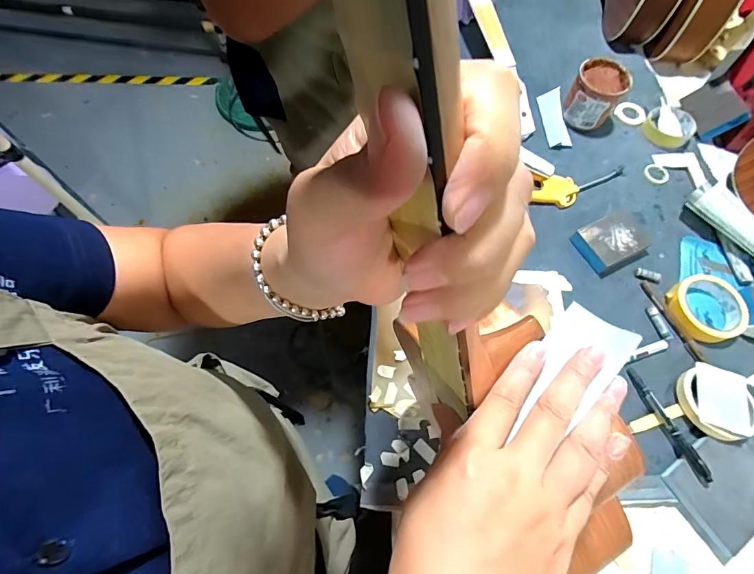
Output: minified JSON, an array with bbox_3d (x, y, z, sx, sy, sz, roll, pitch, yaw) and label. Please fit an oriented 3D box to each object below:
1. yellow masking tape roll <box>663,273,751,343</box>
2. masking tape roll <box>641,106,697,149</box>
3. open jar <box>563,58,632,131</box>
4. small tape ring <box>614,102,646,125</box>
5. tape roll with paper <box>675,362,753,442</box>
[{"bbox_3d":[0.472,0.029,0.554,0.094,0.024,0.093,-25,70,-13],"label":"yellow masking tape roll"},{"bbox_3d":[0.525,-0.284,0.694,0.083,0.017,0.081,1,66,-2],"label":"masking tape roll"},{"bbox_3d":[0.378,-0.336,0.675,0.080,0.081,0.079,1,66,-2],"label":"open jar"},{"bbox_3d":[0.469,-0.324,0.717,0.054,0.009,0.050,1,66,-2],"label":"small tape ring"},{"bbox_3d":[0.436,0.148,0.501,0.081,0.029,0.088,1,66,-2],"label":"tape roll with paper"}]

